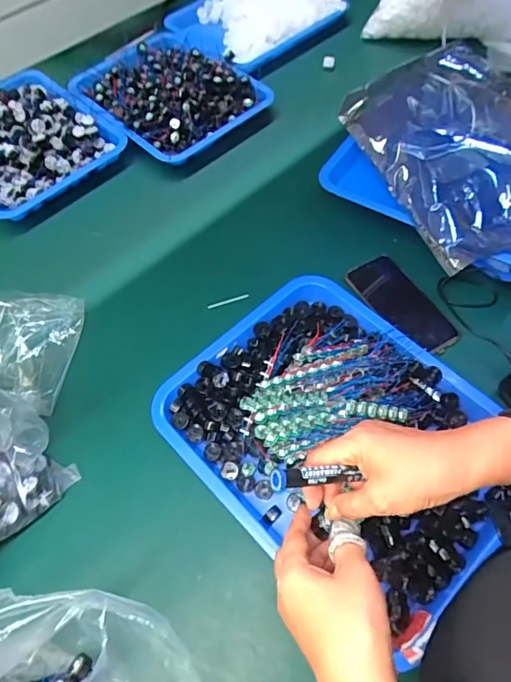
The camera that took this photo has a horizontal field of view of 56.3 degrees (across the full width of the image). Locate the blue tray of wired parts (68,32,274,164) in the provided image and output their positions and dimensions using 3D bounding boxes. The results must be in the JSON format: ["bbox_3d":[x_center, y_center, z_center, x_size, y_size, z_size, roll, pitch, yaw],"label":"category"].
[{"bbox_3d":[-0.148,-0.432,0.818,0.231,0.050,0.303,-41,67,-19],"label":"blue tray of wired parts"}]

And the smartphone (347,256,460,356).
[{"bbox_3d":[0.199,-0.049,0.651,0.073,0.015,0.160,-32,64,-16],"label":"smartphone"}]

